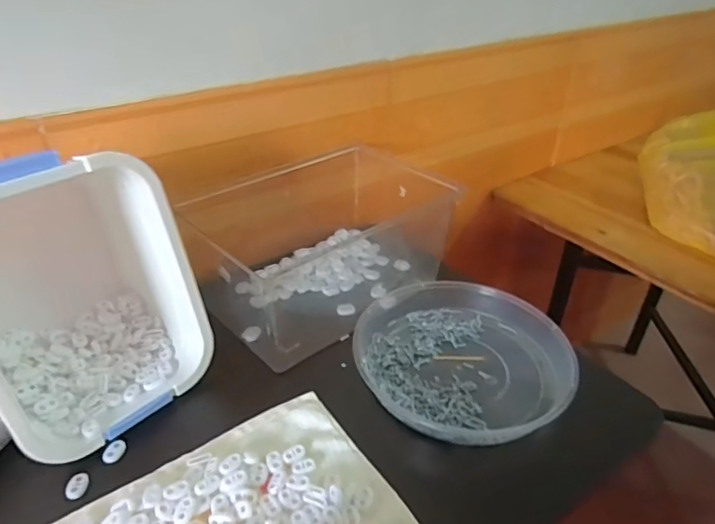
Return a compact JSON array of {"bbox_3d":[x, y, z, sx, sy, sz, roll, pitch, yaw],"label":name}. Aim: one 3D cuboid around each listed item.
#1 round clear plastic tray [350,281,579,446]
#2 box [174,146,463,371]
[{"bbox_3d":[0.108,0.099,0.586,0.216,0.035,0.242,-19,40,-26],"label":"round clear plastic tray"},{"bbox_3d":[-0.030,-0.033,0.705,0.350,0.135,0.210,-27,44,-34],"label":"box"}]

